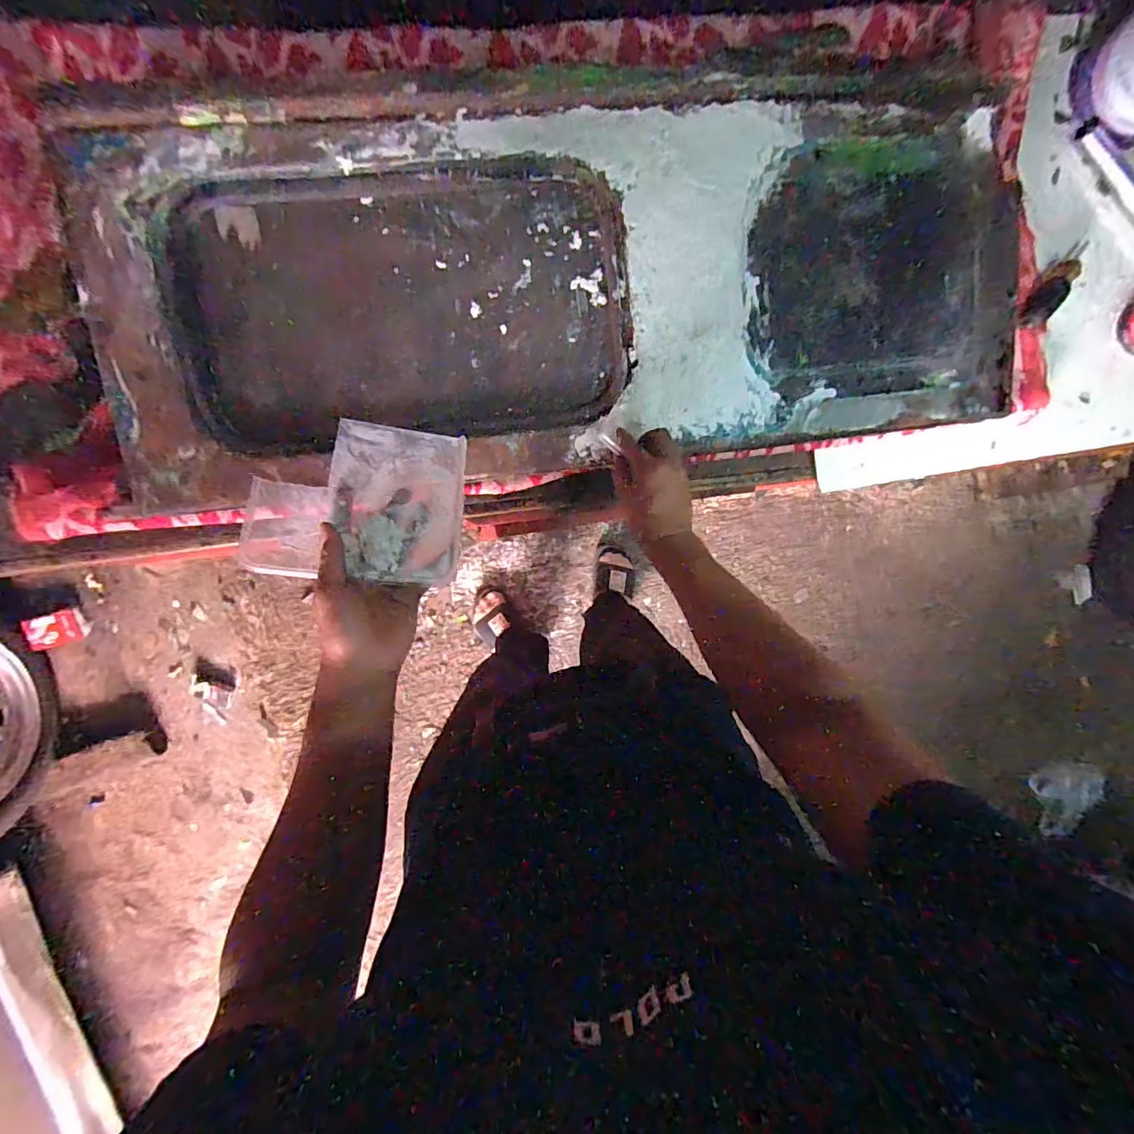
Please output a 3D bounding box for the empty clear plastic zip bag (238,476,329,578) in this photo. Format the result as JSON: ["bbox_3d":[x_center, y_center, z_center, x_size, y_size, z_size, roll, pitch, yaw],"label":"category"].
[{"bbox_3d":[-0.228,-0.032,0.415,0.057,0.009,0.078,13,74,-35],"label":"empty clear plastic zip bag"}]

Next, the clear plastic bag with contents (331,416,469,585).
[{"bbox_3d":[-0.148,-0.058,0.450,0.110,0.014,0.152,5,65,-16],"label":"clear plastic bag with contents"}]

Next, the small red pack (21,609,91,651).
[{"bbox_3d":[-1.263,0.154,1.275,0.110,0.025,0.084,-23,111,-47],"label":"small red pack"}]

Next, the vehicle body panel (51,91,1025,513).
[{"bbox_3d":[0.028,-0.294,0.549,0.970,0.058,0.379,-7,94,-5],"label":"vehicle body panel"}]

